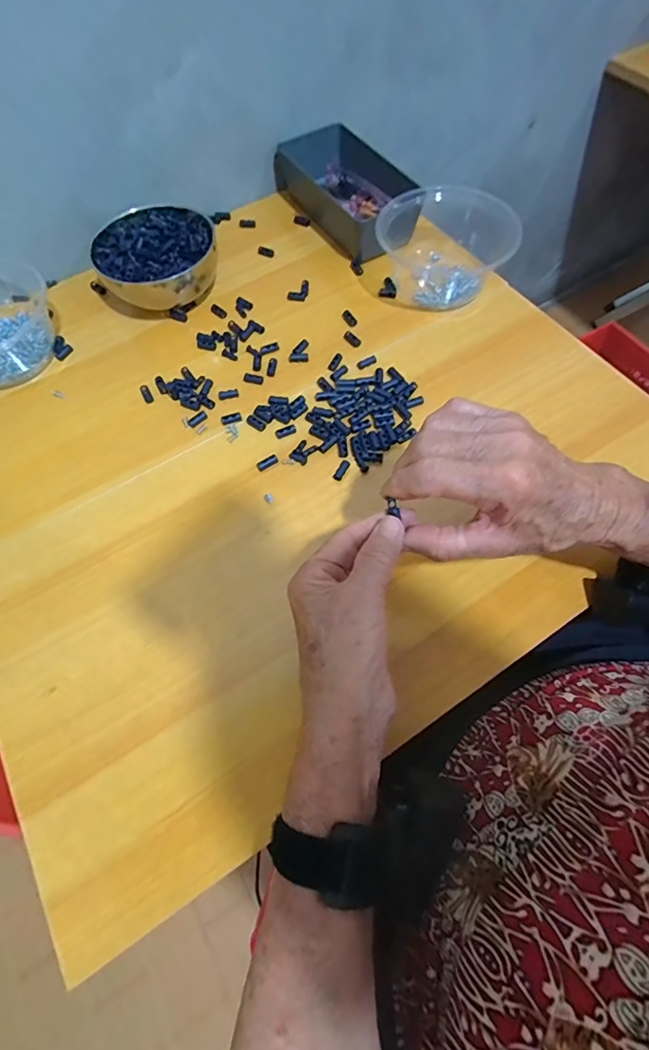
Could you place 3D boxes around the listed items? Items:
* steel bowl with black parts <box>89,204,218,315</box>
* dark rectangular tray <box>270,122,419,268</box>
[{"bbox_3d":[-0.174,-0.279,0.488,0.125,0.052,0.113,-28,67,-10],"label":"steel bowl with black parts"},{"bbox_3d":[0.029,-0.385,0.533,0.106,0.049,0.182,-27,67,-10],"label":"dark rectangular tray"}]

